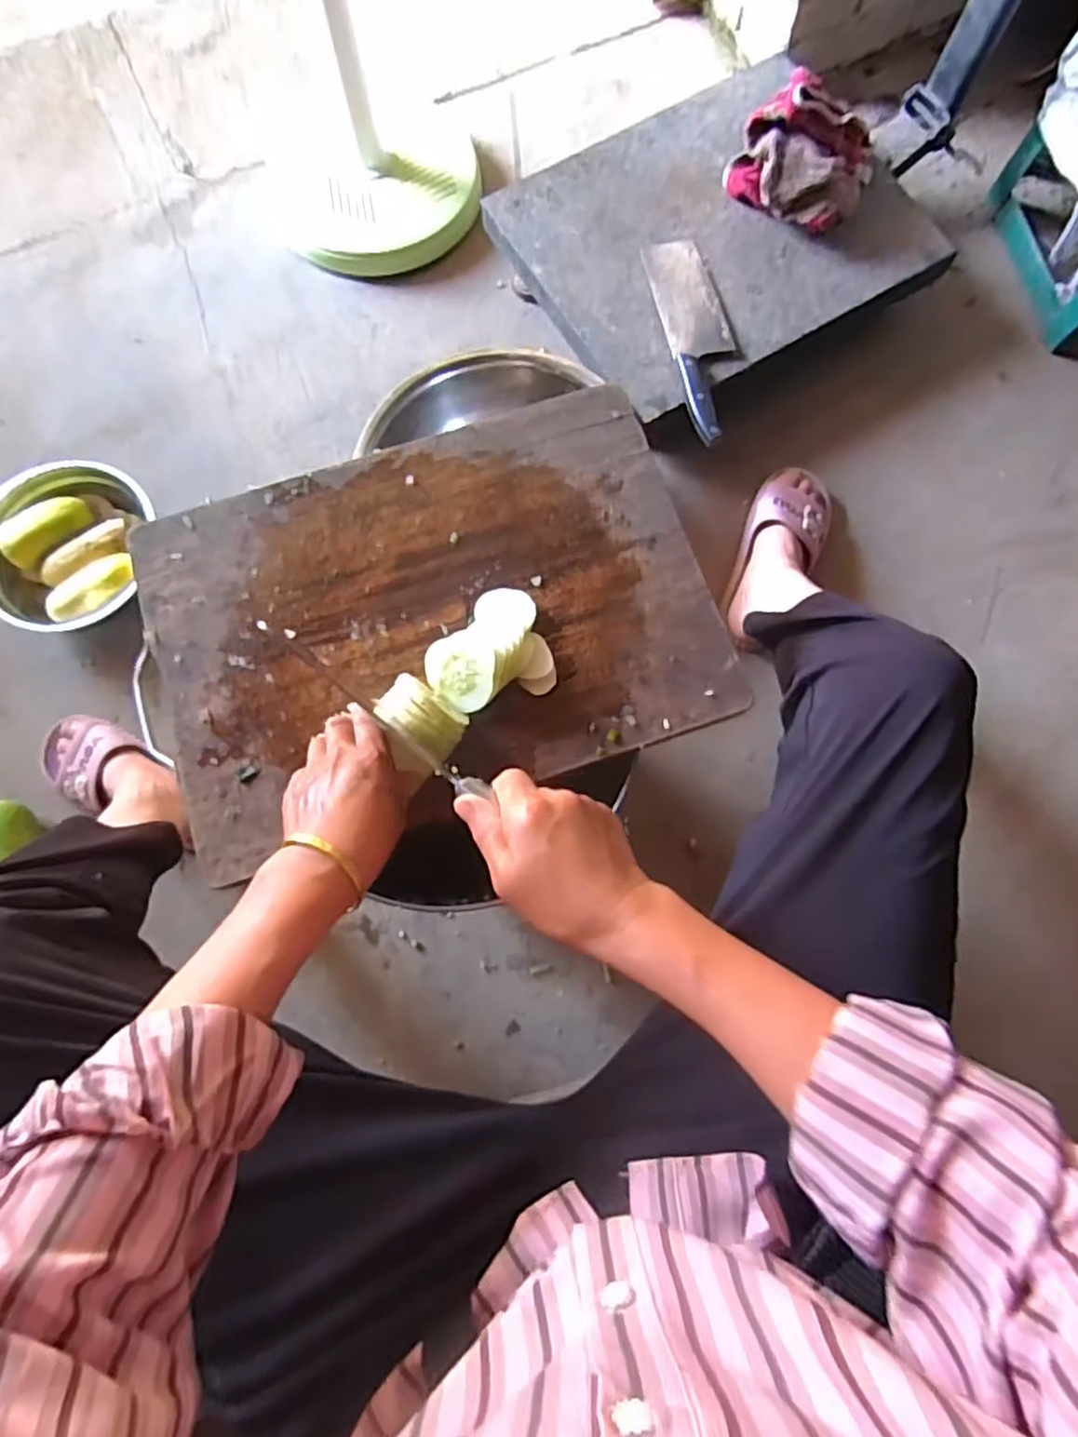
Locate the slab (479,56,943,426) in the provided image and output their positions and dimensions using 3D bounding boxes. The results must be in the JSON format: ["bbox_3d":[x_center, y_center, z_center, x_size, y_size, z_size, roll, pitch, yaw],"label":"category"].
[{"bbox_3d":[0.240,-0.666,0.950,0.508,0.054,0.395,-33,79,-7],"label":"slab"}]

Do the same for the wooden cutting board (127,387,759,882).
[{"bbox_3d":[-0.088,-0.087,0.570,0.441,0.015,0.309,-18,78,-4],"label":"wooden cutting board"}]

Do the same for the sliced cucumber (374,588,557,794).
[{"bbox_3d":[-0.050,-0.031,0.526,0.087,0.054,0.162,36,79,8],"label":"sliced cucumber"}]

